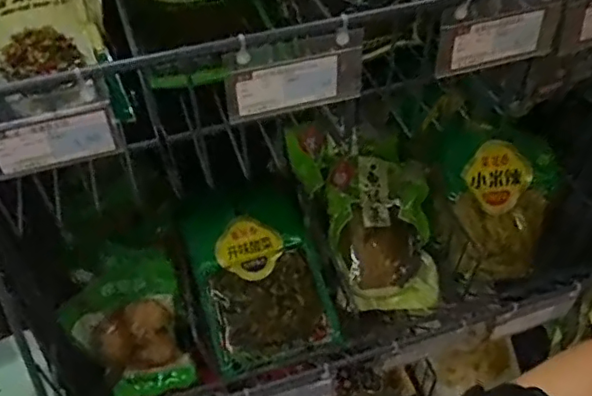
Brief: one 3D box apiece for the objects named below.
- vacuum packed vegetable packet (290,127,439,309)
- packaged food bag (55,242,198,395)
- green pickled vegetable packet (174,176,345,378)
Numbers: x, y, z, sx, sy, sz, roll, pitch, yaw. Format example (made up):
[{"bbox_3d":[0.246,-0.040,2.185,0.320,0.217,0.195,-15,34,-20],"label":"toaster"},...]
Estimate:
[{"bbox_3d":[0.101,0.021,0.779,0.140,0.030,0.266,-23,90,-6],"label":"vacuum packed vegetable packet"},{"bbox_3d":[-0.194,0.143,0.681,0.123,0.174,0.029,-12,10,-8],"label":"packaged food bag"},{"bbox_3d":[-0.046,0.092,0.727,0.148,0.028,0.211,-17,72,-17],"label":"green pickled vegetable packet"}]

